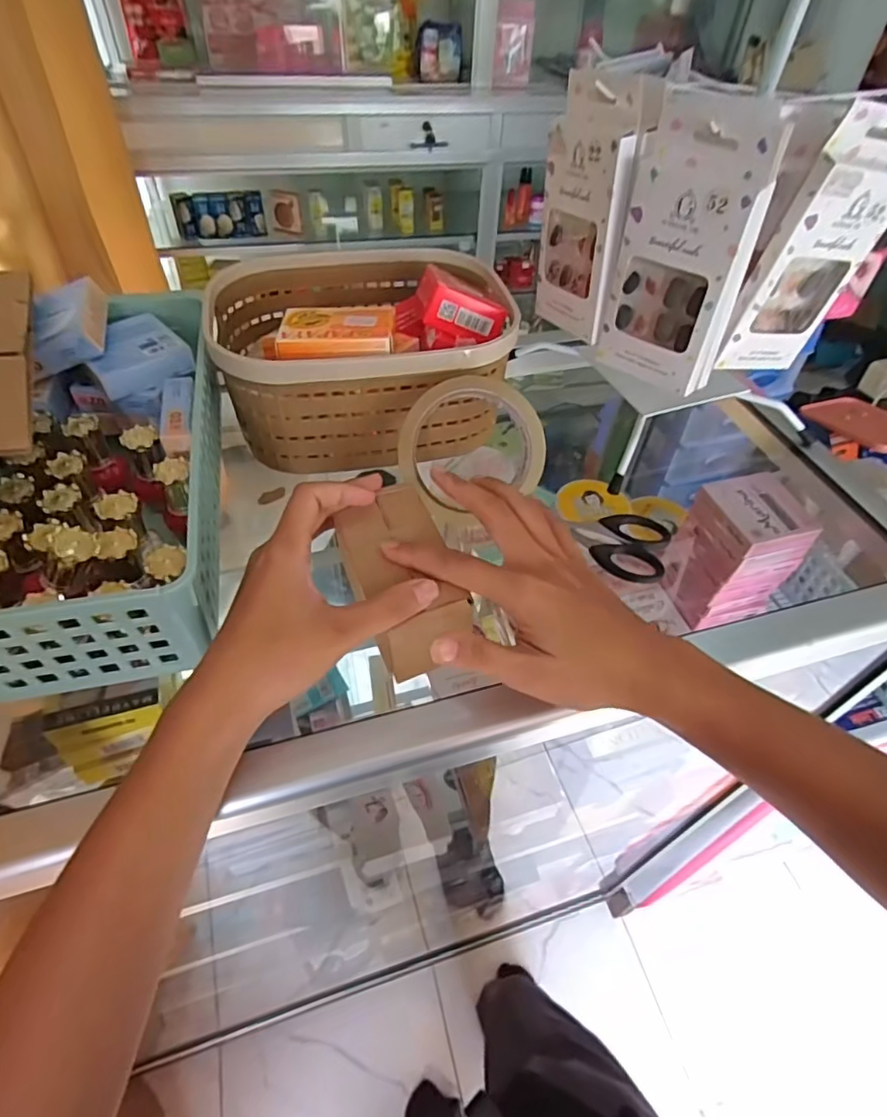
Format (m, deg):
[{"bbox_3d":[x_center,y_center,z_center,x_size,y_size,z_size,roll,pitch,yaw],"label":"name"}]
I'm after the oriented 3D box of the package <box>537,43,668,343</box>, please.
[{"bbox_3d":[0.092,-0.220,0.367,0.015,0.146,0.075,-20,45,-24],"label":"package"}]

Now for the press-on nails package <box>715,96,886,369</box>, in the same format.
[{"bbox_3d":[0.222,-0.179,0.342,0.071,0.140,0.013,-2,47,-20],"label":"press-on nails package"}]

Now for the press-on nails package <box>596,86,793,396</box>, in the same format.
[{"bbox_3d":[0.139,-0.179,0.339,0.026,0.143,0.076,-34,58,-29],"label":"press-on nails package"}]

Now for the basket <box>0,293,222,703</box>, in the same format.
[{"bbox_3d":[-0.212,-0.053,0.364,0.131,0.076,0.261,-7,49,-10],"label":"basket"}]

